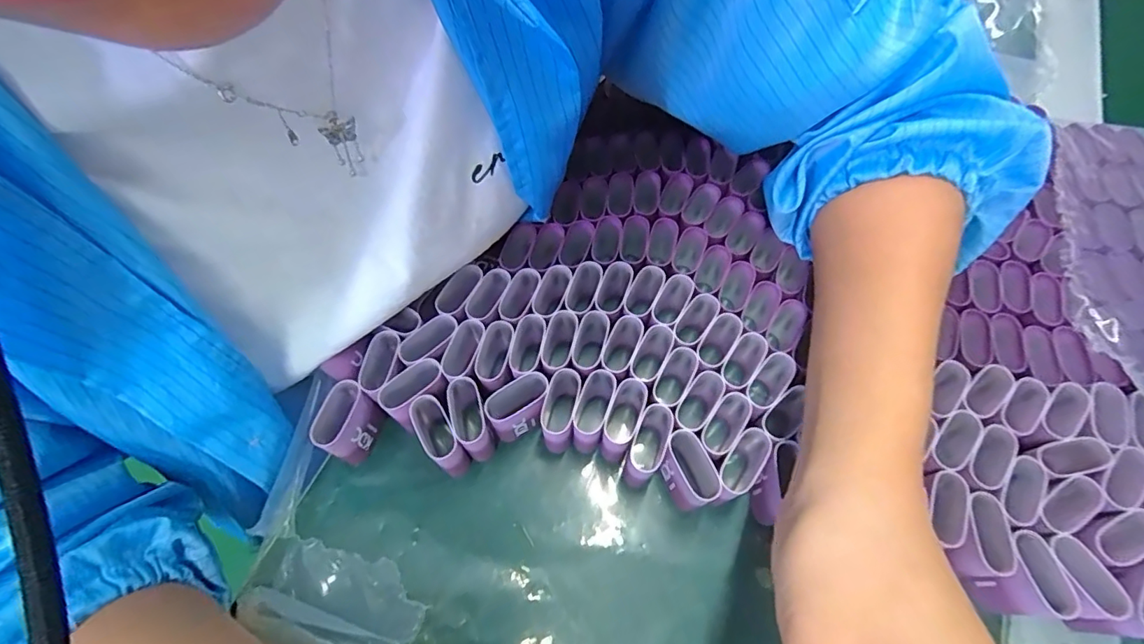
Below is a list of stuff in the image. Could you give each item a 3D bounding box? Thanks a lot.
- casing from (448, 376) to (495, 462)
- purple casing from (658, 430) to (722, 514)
[{"bbox_3d":[-0.054,0.054,0.275,0.018,0.043,0.036,-20,67,-10],"label":"casing"},{"bbox_3d":[0.057,0.077,0.261,0.019,0.041,0.034,-30,69,-14],"label":"purple casing"}]

